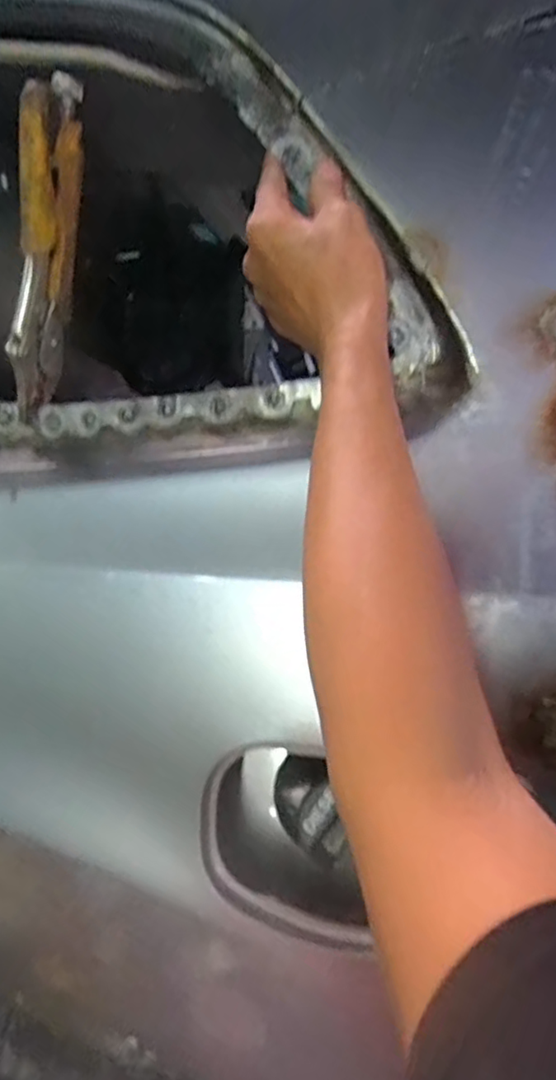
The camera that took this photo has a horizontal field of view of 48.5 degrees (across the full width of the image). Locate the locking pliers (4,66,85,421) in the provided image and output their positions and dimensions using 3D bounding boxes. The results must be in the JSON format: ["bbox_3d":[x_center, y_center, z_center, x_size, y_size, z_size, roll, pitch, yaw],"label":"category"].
[{"bbox_3d":[-0.157,-0.185,0.415,0.014,0.206,0.054,24,32,10],"label":"locking pliers"}]

